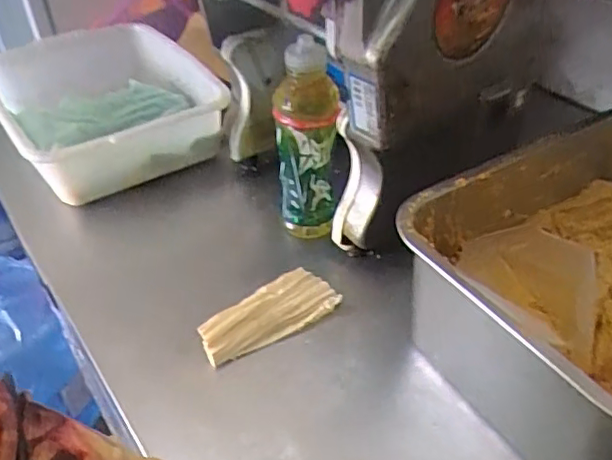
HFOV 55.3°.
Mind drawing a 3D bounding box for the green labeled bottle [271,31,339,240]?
[{"bbox_3d":[-0.001,-0.098,0.649,0.069,0.218,0.067,-2,40,-1],"label":"green labeled bottle"}]

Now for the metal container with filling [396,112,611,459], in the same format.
[{"bbox_3d":[0.280,0.042,0.521,0.358,0.168,0.267,-24,45,-25],"label":"metal container with filling"}]

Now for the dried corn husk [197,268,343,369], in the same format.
[{"bbox_3d":[-0.037,0.084,0.581,0.143,0.022,0.061,-30,48,-29],"label":"dried corn husk"}]

